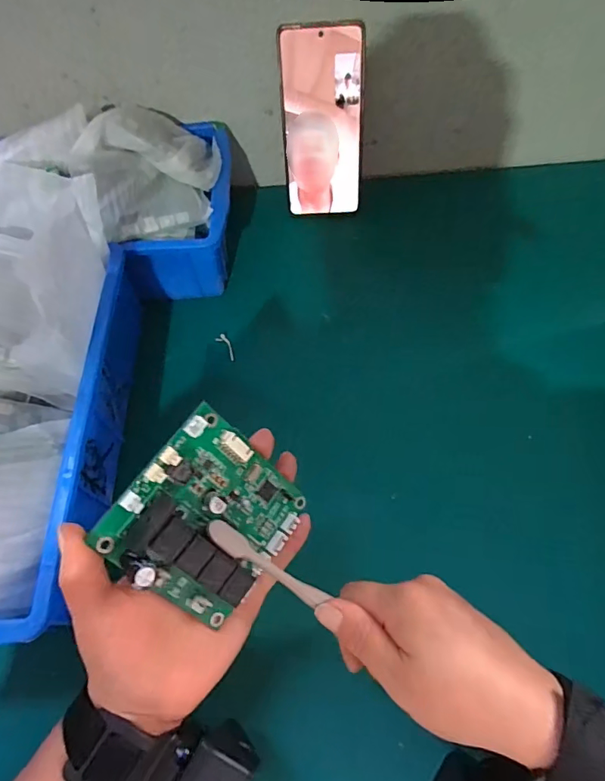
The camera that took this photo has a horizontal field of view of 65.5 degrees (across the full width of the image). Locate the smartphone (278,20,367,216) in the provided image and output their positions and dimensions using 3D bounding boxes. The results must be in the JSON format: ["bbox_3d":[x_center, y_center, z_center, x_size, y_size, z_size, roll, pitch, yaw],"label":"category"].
[{"bbox_3d":[0.020,-0.251,0.452,0.075,0.160,0.005,-2,42,2],"label":"smartphone"}]

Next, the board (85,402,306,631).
[{"bbox_3d":[-0.047,0.070,0.252,0.019,0.090,0.088,1,49,55],"label":"board"}]

